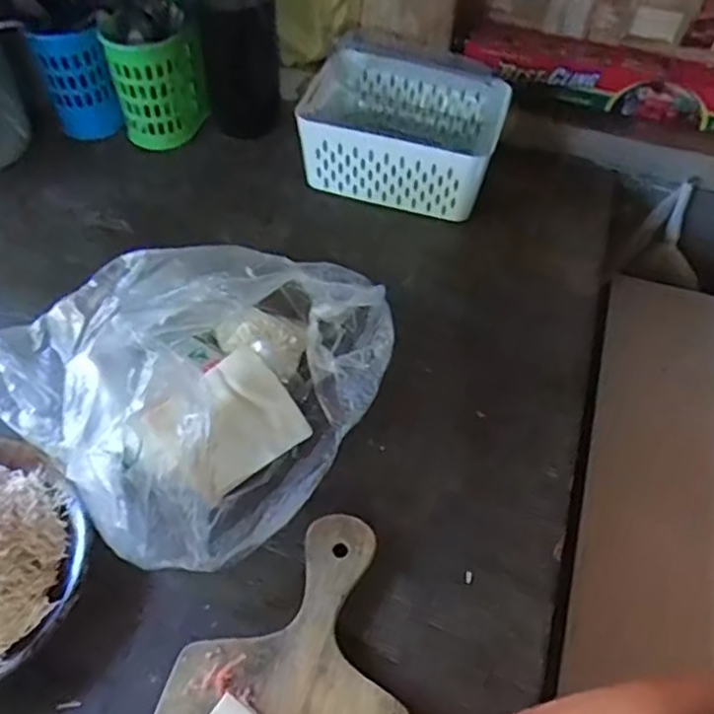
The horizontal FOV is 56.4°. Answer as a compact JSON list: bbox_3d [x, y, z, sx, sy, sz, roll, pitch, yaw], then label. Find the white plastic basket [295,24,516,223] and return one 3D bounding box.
[{"bbox_3d":[0.044,-0.255,0.728,0.212,0.122,0.167,18,53,11],"label":"white plastic basket"}]

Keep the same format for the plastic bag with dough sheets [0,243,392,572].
[{"bbox_3d":[-0.119,0.004,0.517,0.240,0.130,0.254,38,59,24],"label":"plastic bag with dough sheets"}]

